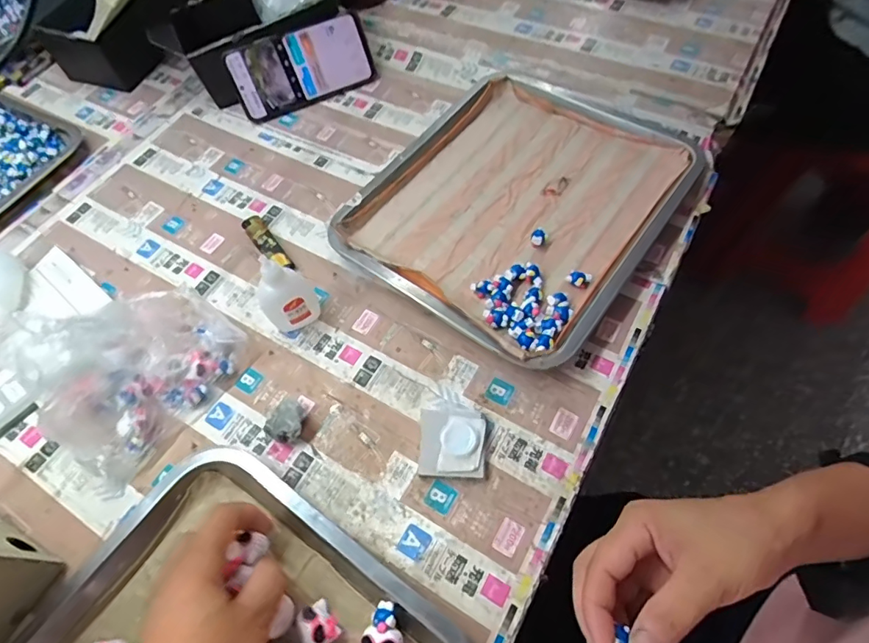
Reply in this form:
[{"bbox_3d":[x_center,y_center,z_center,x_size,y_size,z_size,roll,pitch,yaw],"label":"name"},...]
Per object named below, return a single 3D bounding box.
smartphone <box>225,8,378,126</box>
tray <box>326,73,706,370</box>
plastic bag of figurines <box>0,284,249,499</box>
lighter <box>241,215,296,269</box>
[{"bbox_3d":[-0.160,-0.309,0.598,0.166,0.083,0.015,-23,31,-9],"label":"smartphone"},{"bbox_3d":[0.078,-0.125,0.504,0.279,0.035,0.308,34,67,18],"label":"tray"},{"bbox_3d":[-0.248,0.031,0.392,0.104,0.094,0.153,32,67,17],"label":"plastic bag of figurines"},{"bbox_3d":[-0.169,-0.079,0.500,0.021,0.013,0.088,-34,66,-16],"label":"lighter"}]

